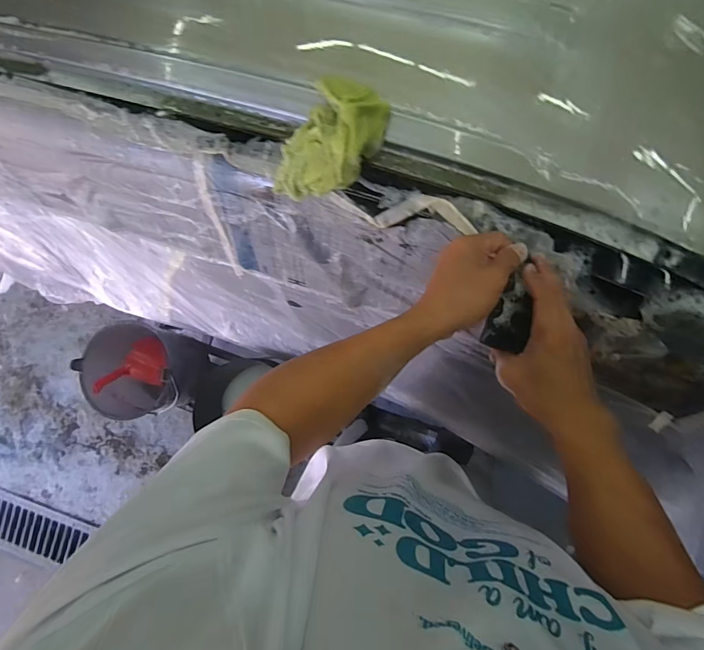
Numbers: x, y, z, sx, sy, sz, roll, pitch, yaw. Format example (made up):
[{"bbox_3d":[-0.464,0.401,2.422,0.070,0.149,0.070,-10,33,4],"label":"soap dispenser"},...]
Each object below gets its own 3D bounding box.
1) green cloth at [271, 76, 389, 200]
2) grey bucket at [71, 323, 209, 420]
[{"bbox_3d":[-0.026,-0.228,0.502,0.099,0.059,0.155,32,90,8],"label":"green cloth"},{"bbox_3d":[-0.673,0.151,1.349,0.285,0.303,0.289,-1,86,7],"label":"grey bucket"}]

